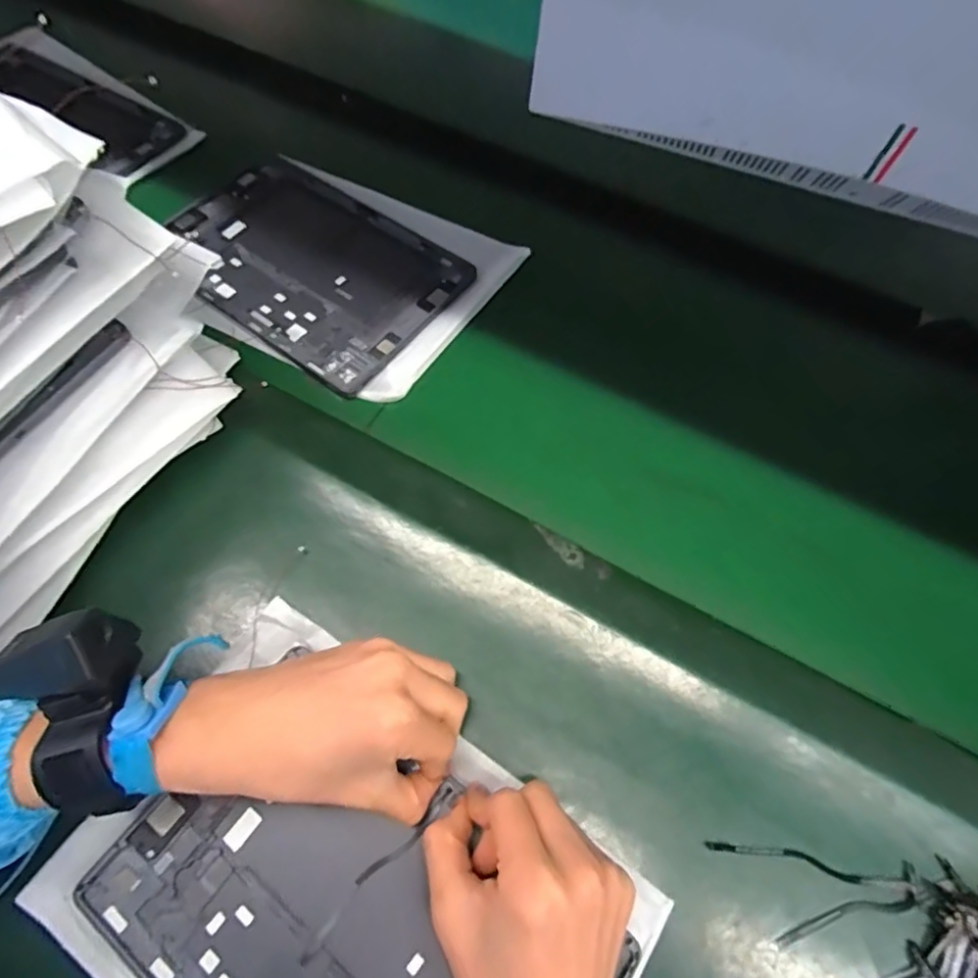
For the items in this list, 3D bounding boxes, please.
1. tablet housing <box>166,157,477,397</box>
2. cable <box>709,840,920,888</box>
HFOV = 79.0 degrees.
[{"bbox_3d":[-0.157,-0.194,0.515,0.247,0.010,0.161,33,68,14],"label":"tablet housing"},{"bbox_3d":[0.178,0.208,0.329,0.112,0.004,0.013,6,64,2],"label":"cable"}]

